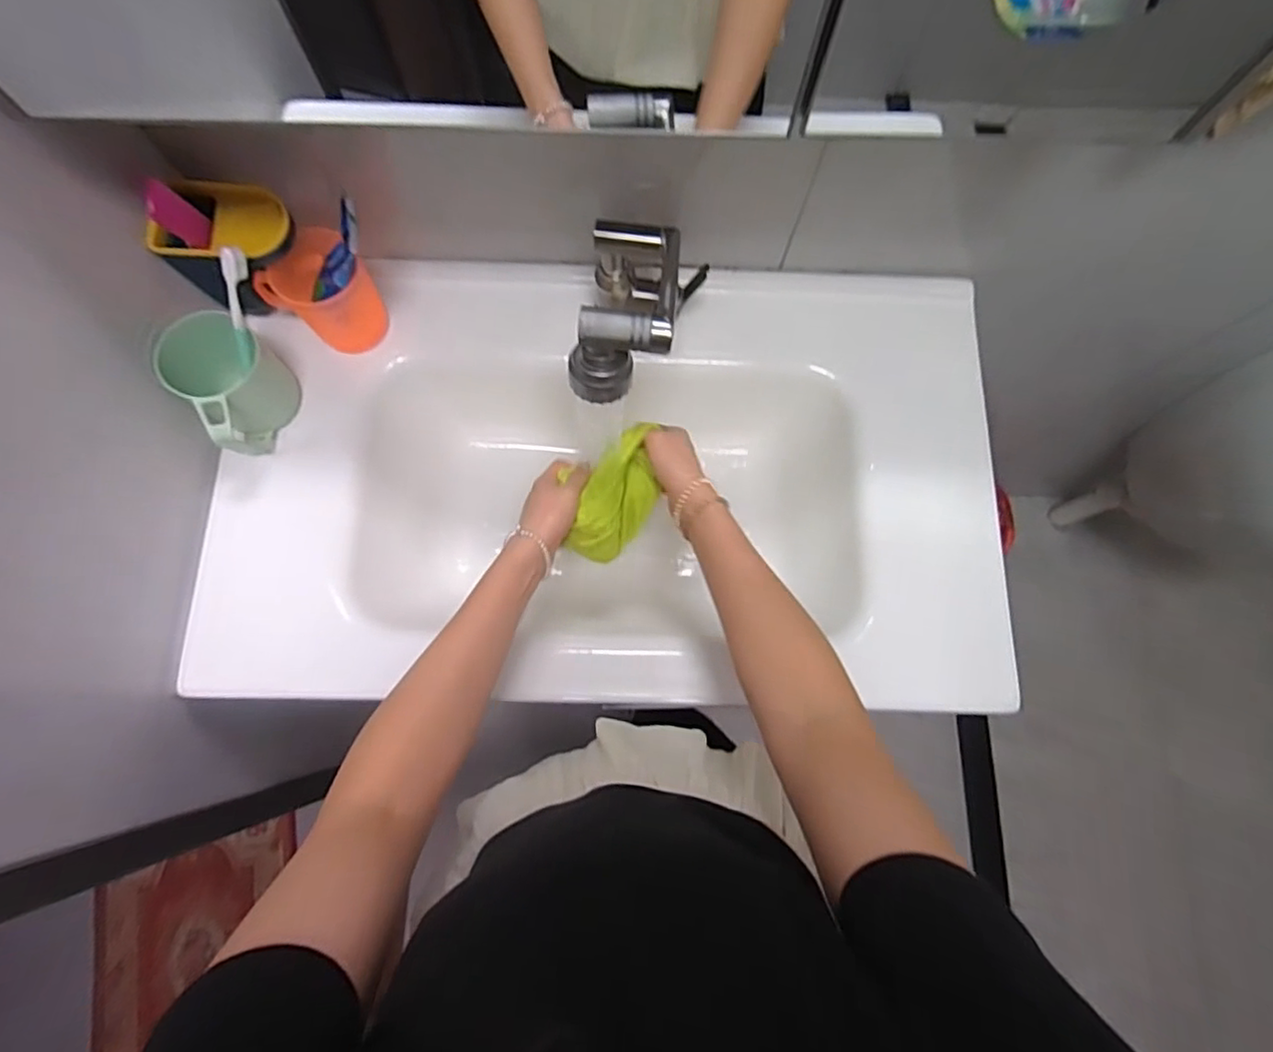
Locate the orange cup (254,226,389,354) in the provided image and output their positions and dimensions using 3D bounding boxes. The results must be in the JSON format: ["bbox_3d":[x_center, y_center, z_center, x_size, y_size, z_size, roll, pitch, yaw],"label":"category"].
[{"bbox_3d":[-0.307,-0.226,0.628,0.092,0.106,0.087,-43,81,-11],"label":"orange cup"}]

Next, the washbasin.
[{"bbox_3d":[-0.021,-0.047,0.696,0.791,0.137,0.463,2,76,-1],"label":"washbasin"}]

